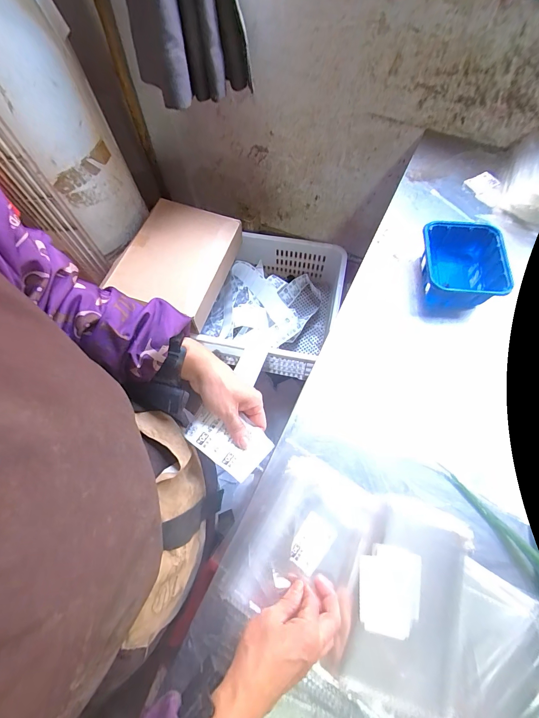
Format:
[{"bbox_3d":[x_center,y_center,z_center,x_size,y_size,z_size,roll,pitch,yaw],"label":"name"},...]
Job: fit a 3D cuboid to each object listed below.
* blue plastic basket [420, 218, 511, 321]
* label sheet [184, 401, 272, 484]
[{"bbox_3d":[0.306,-0.137,0.520,0.124,0.079,0.155,-2,67,0],"label":"blue plastic basket"},{"bbox_3d":[-0.053,0.100,0.392,0.101,0.012,0.063,35,64,10],"label":"label sheet"}]

